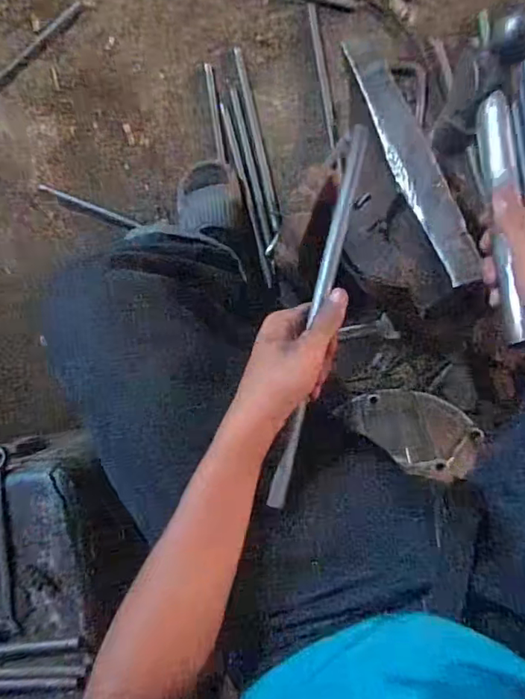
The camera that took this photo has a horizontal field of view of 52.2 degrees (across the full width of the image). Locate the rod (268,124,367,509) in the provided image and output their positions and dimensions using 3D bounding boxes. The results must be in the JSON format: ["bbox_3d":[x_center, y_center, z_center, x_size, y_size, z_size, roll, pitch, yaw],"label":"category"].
[{"bbox_3d":[0.049,-0.034,0.453,0.015,0.013,0.335,12,84,6],"label":"rod"}]

